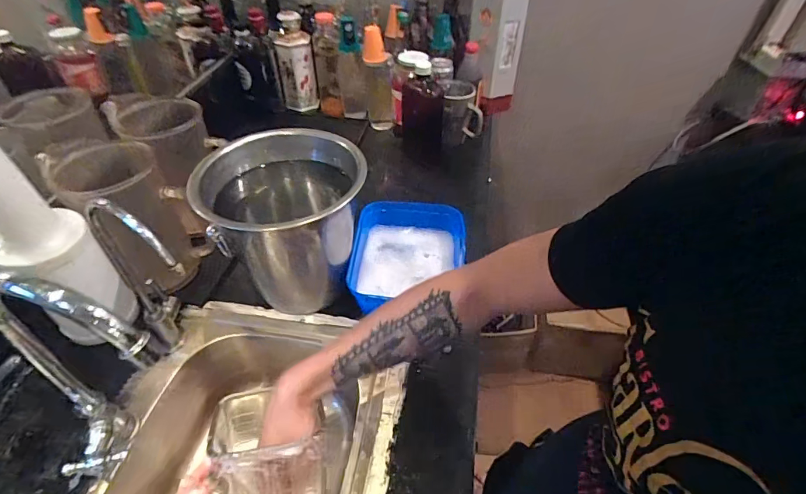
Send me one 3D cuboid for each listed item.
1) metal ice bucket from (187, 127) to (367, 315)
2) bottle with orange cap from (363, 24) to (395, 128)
[{"bbox_3d":[-0.151,-0.018,0.608,0.183,0.216,0.201,1,44,-1],"label":"metal ice bucket"},{"bbox_3d":[-0.055,-0.399,0.999,0.065,0.228,0.076,0,44,-2],"label":"bottle with orange cap"}]

